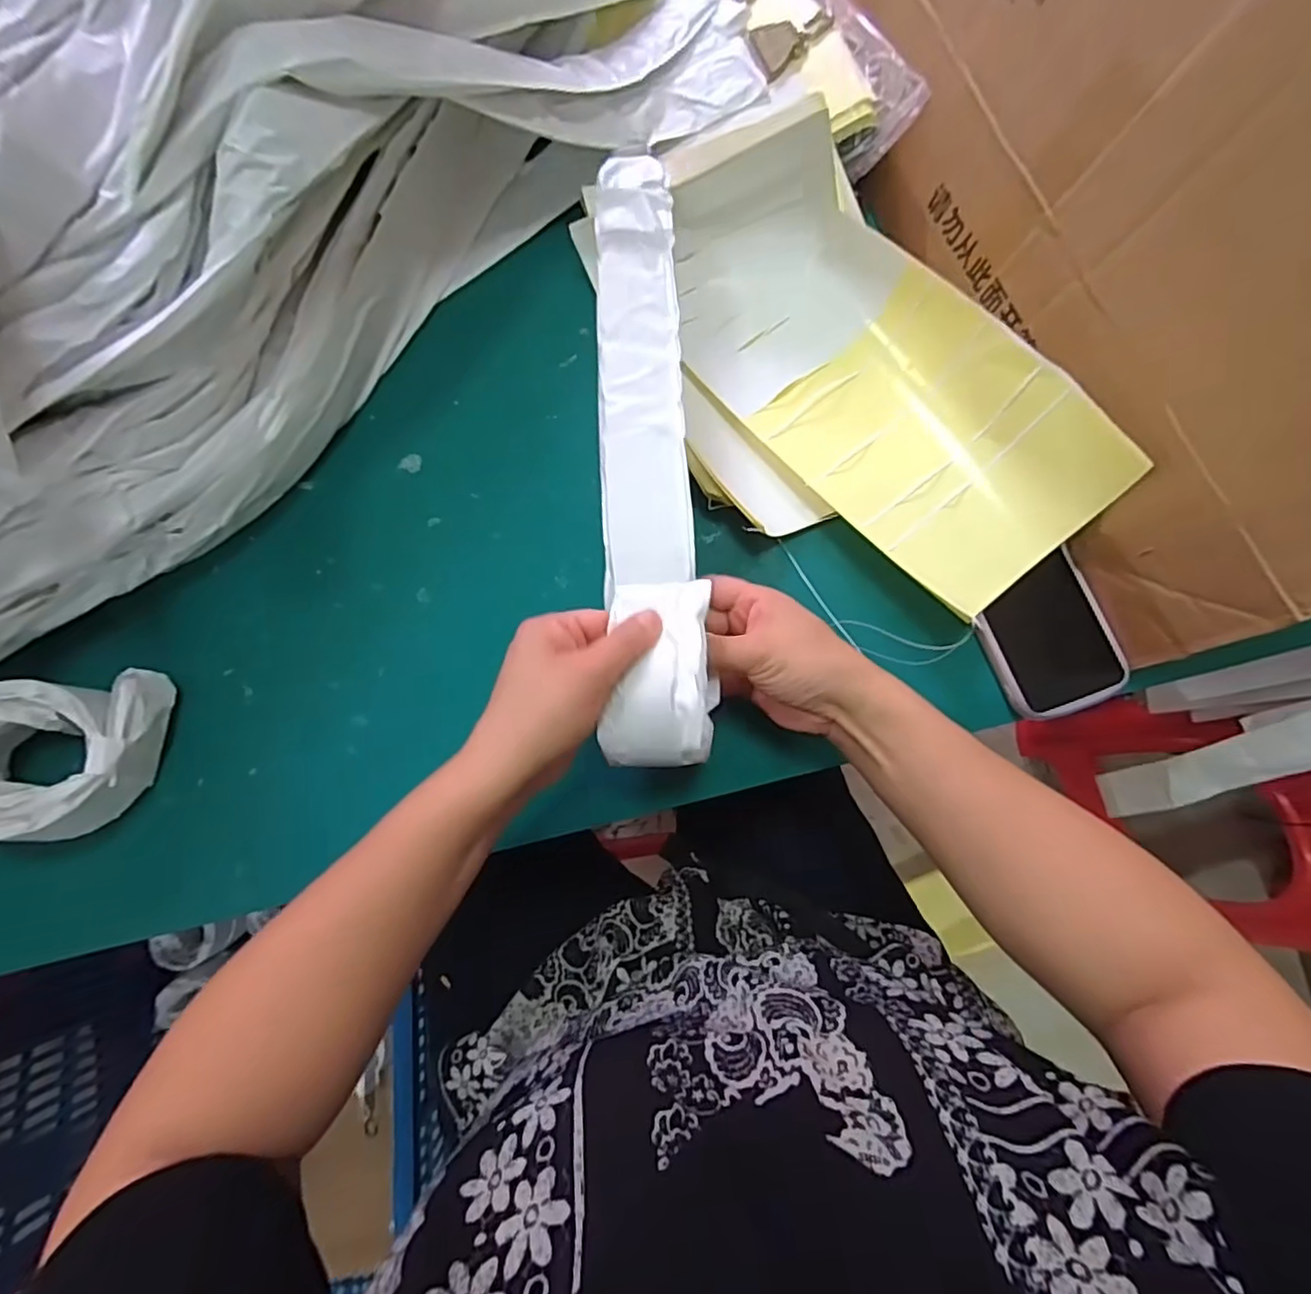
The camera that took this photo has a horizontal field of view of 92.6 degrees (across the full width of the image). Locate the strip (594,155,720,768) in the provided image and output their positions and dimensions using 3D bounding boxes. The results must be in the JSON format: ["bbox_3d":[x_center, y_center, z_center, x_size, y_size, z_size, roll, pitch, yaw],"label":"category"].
[{"bbox_3d":[-0.008,-0.131,0.377,0.060,0.040,0.394,-3,74,-2],"label":"strip"}]

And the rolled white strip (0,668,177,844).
[{"bbox_3d":[-0.348,0.065,0.363,0.108,0.059,0.083,-12,77,-4],"label":"rolled white strip"}]

